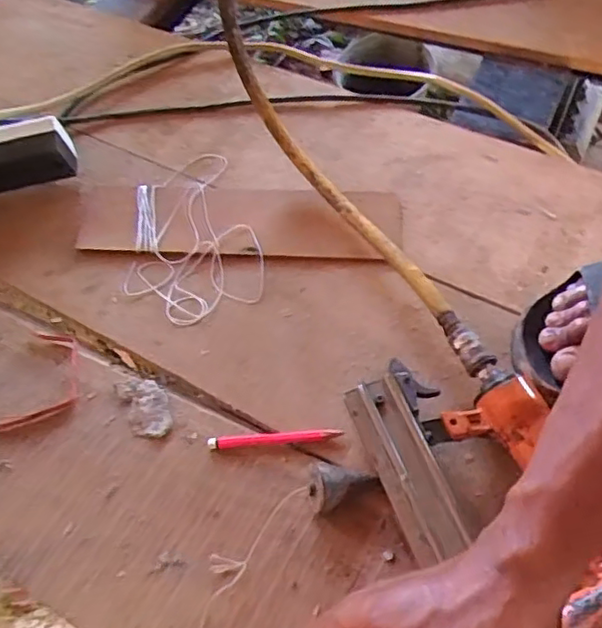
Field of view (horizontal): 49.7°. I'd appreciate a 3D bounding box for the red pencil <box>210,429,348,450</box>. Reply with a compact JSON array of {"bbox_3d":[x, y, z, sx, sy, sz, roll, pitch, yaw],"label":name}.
[{"bbox_3d":[-0.020,0.095,0.502,0.102,0.007,0.011,-5,56,1],"label":"red pencil"}]

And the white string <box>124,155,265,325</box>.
[{"bbox_3d":[-0.098,-0.083,0.614,0.123,0.016,0.201,-3,56,2],"label":"white string"}]

